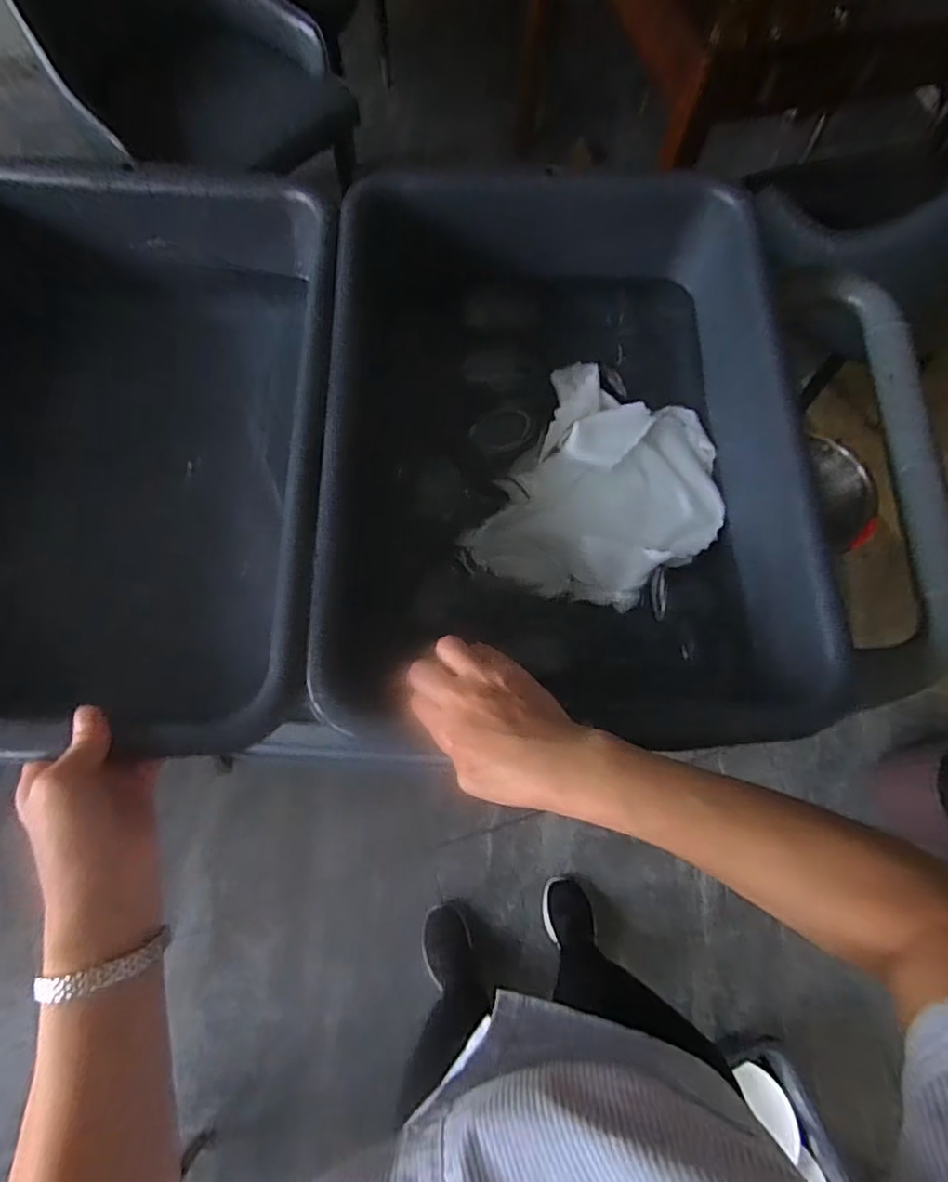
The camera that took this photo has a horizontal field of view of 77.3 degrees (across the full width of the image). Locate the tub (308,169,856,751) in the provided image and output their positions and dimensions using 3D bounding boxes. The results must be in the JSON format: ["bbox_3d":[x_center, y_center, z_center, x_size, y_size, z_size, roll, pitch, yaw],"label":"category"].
[{"bbox_3d":[0.067,-0.141,0.518,0.359,0.124,0.499,0,71,-2],"label":"tub"}]

